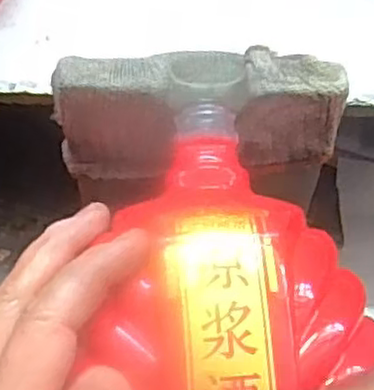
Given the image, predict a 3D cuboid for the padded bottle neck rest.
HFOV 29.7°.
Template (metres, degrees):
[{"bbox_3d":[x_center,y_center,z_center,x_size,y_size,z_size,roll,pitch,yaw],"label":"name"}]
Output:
[{"bbox_3d":[0.006,-0.029,0.315,0.117,0.083,0.034,2,61,-2],"label":"padded bottle neck rest"}]

